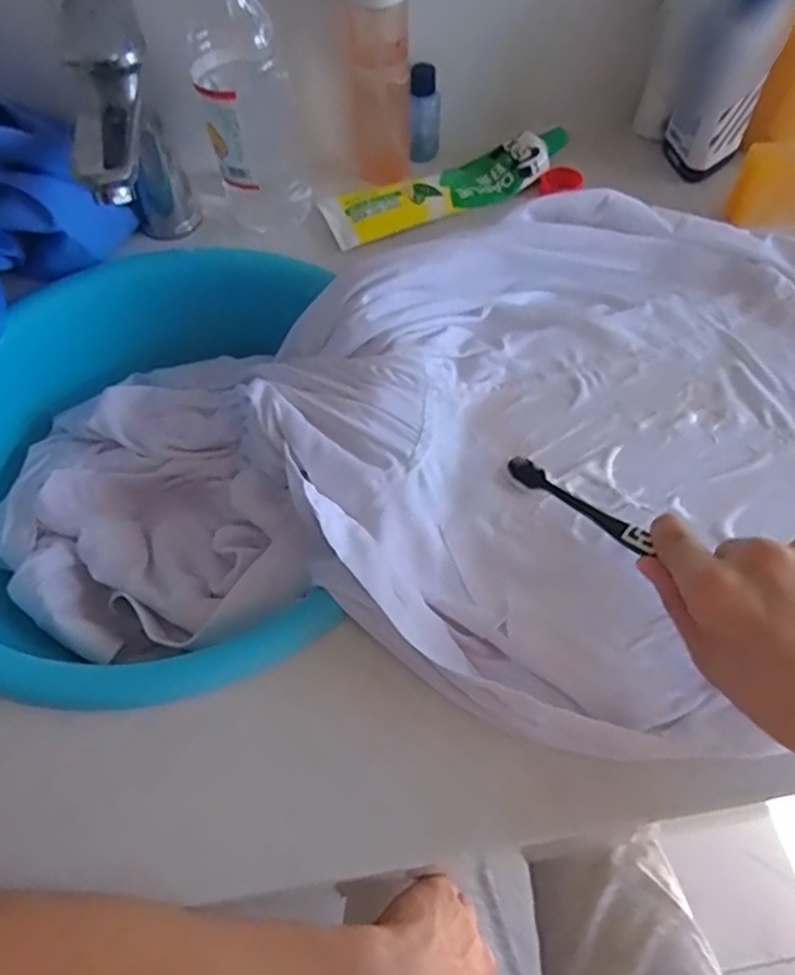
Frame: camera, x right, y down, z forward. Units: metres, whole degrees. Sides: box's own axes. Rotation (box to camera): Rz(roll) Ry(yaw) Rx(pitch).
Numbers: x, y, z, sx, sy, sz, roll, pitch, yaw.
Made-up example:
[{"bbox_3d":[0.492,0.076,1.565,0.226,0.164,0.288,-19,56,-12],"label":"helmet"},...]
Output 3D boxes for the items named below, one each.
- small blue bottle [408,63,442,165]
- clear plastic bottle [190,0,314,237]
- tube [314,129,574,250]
[{"bbox_3d":[0.022,-0.301,0.552,0.024,0.070,0.023,4,59,5],"label":"small blue bottle"},{"bbox_3d":[-0.103,-0.282,0.463,0.072,0.211,0.057,-13,59,-5],"label":"clear plastic bottle"},{"bbox_3d":[0.040,-0.242,0.540,0.201,0.027,0.053,-24,61,-12],"label":"tube"}]

